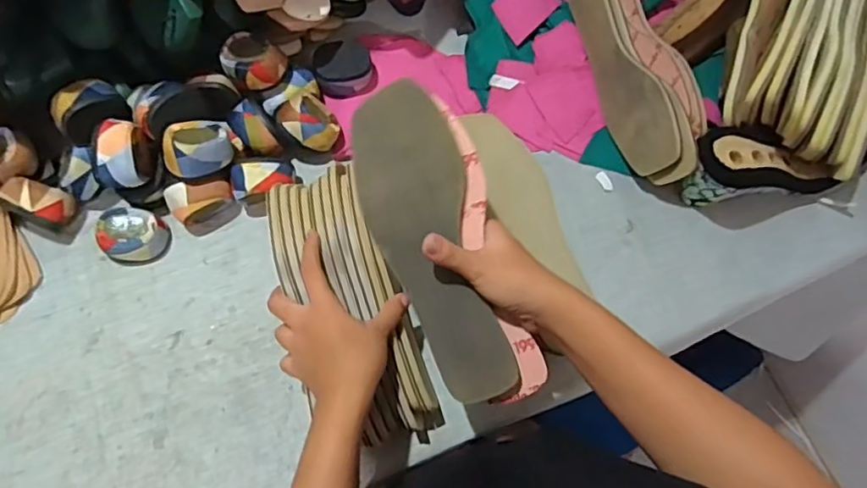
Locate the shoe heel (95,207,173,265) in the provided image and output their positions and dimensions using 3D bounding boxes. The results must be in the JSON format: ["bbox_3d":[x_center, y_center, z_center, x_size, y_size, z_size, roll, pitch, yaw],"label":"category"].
[{"bbox_3d":[-0.297,-0.009,0.589,0.057,0.042,0.046,-4,71,-4],"label":"shoe heel"}]

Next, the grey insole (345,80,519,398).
[{"bbox_3d":[-0.004,0.001,0.441,0.076,0.013,0.235,-15,91,5],"label":"grey insole"}]

